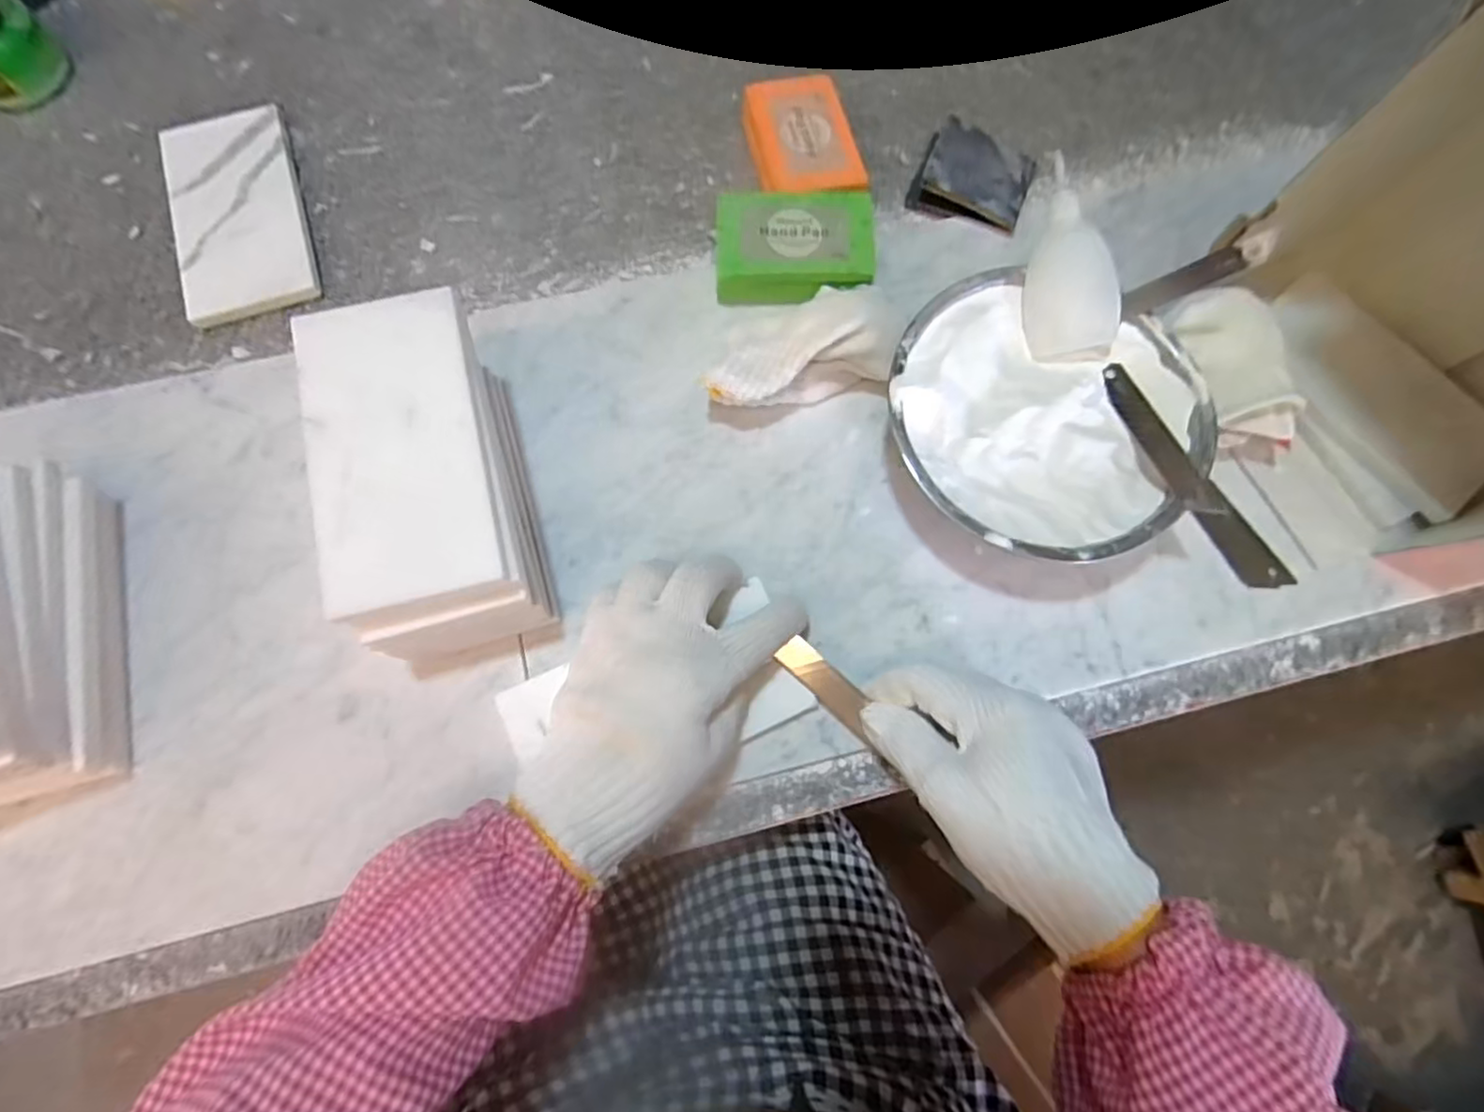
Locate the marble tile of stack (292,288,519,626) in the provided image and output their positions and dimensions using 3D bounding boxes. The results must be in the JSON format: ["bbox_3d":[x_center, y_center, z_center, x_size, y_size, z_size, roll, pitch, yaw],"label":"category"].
[{"bbox_3d":[-0.157,-0.051,0.309,0.076,0.013,0.153,-14,76,-4],"label":"marble tile of stack"}]

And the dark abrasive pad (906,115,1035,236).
[{"bbox_3d":[0.153,-0.249,0.442,0.070,0.025,0.067,21,74,5],"label":"dark abrasive pad"}]

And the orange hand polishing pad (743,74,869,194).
[{"bbox_3d":[0.039,-0.261,0.440,0.062,0.034,0.100,-12,74,-4],"label":"orange hand polishing pad"}]

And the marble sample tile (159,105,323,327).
[{"bbox_3d":[-0.318,-0.219,0.426,0.074,0.012,0.150,-18,74,-6],"label":"marble sample tile"}]

